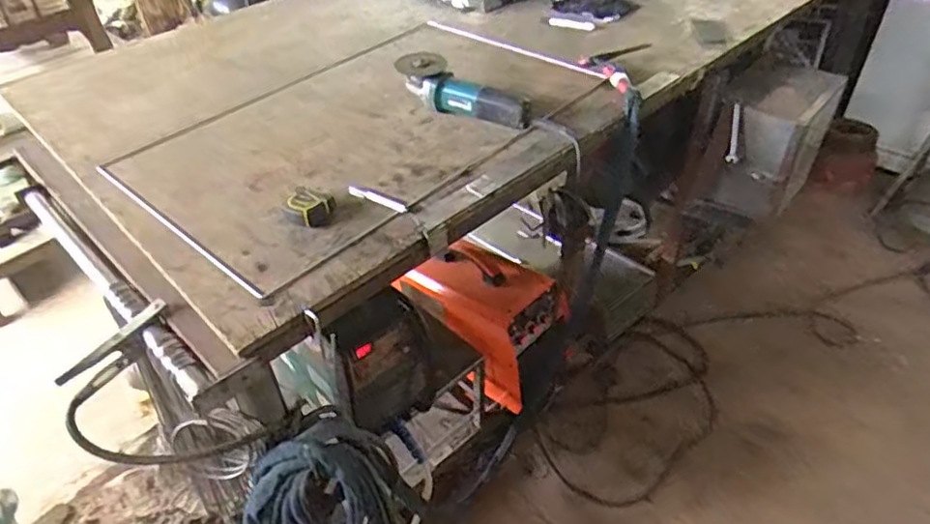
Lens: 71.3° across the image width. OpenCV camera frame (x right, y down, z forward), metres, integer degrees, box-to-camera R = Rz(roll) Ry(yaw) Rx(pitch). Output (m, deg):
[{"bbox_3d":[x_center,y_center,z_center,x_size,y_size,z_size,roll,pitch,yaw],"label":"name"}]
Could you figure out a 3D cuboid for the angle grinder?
[{"bbox_3d":[-0.007,-0.345,1.309,0.297,0.101,0.080,20,46,27],"label":"angle grinder"}]

